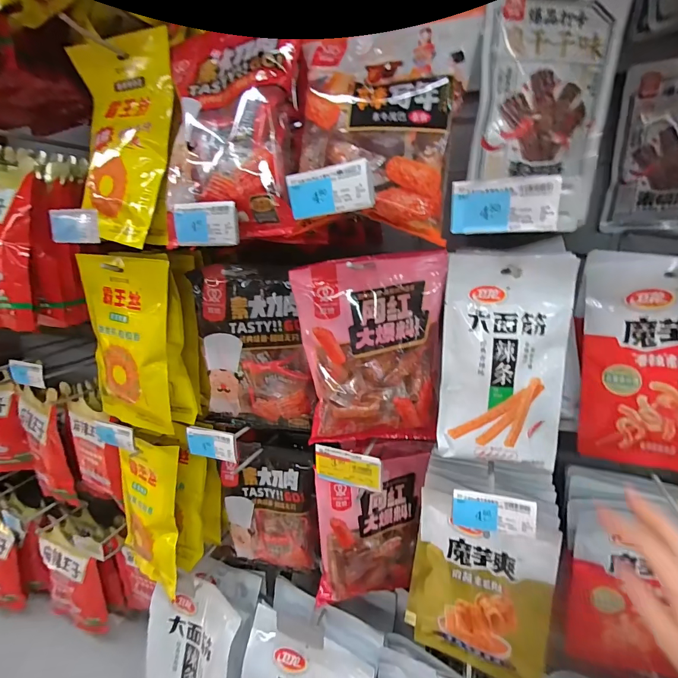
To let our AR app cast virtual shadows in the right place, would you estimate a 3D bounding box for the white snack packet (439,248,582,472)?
[{"bbox_3d":[0.196,0.025,0.453,0.141,0.246,0.014,3,5,8],"label":"white snack packet"}]

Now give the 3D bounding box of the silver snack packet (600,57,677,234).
[{"bbox_3d":[0.475,-0.266,0.533,0.147,0.219,0.016,10,22,32],"label":"silver snack packet"}]

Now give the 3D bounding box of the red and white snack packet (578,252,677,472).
[{"bbox_3d":[0.386,0.033,0.447,0.168,0.255,0.028,3,16,31],"label":"red and white snack packet"}]

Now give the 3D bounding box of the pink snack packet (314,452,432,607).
[{"bbox_3d":[0.052,0.304,0.592,0.169,0.229,0.035,-2,9,-9],"label":"pink snack packet"}]

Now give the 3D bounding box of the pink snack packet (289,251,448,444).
[{"bbox_3d":[0.043,0.019,0.483,0.174,0.232,0.051,-5,18,-8],"label":"pink snack packet"}]

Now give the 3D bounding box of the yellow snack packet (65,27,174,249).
[{"bbox_3d":[-0.293,-0.263,0.509,0.176,0.268,0.032,9,0,26],"label":"yellow snack packet"}]

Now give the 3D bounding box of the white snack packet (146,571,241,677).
[{"bbox_3d":[-0.288,0.625,0.723,0.211,0.338,0.026,2,-2,25],"label":"white snack packet"}]

